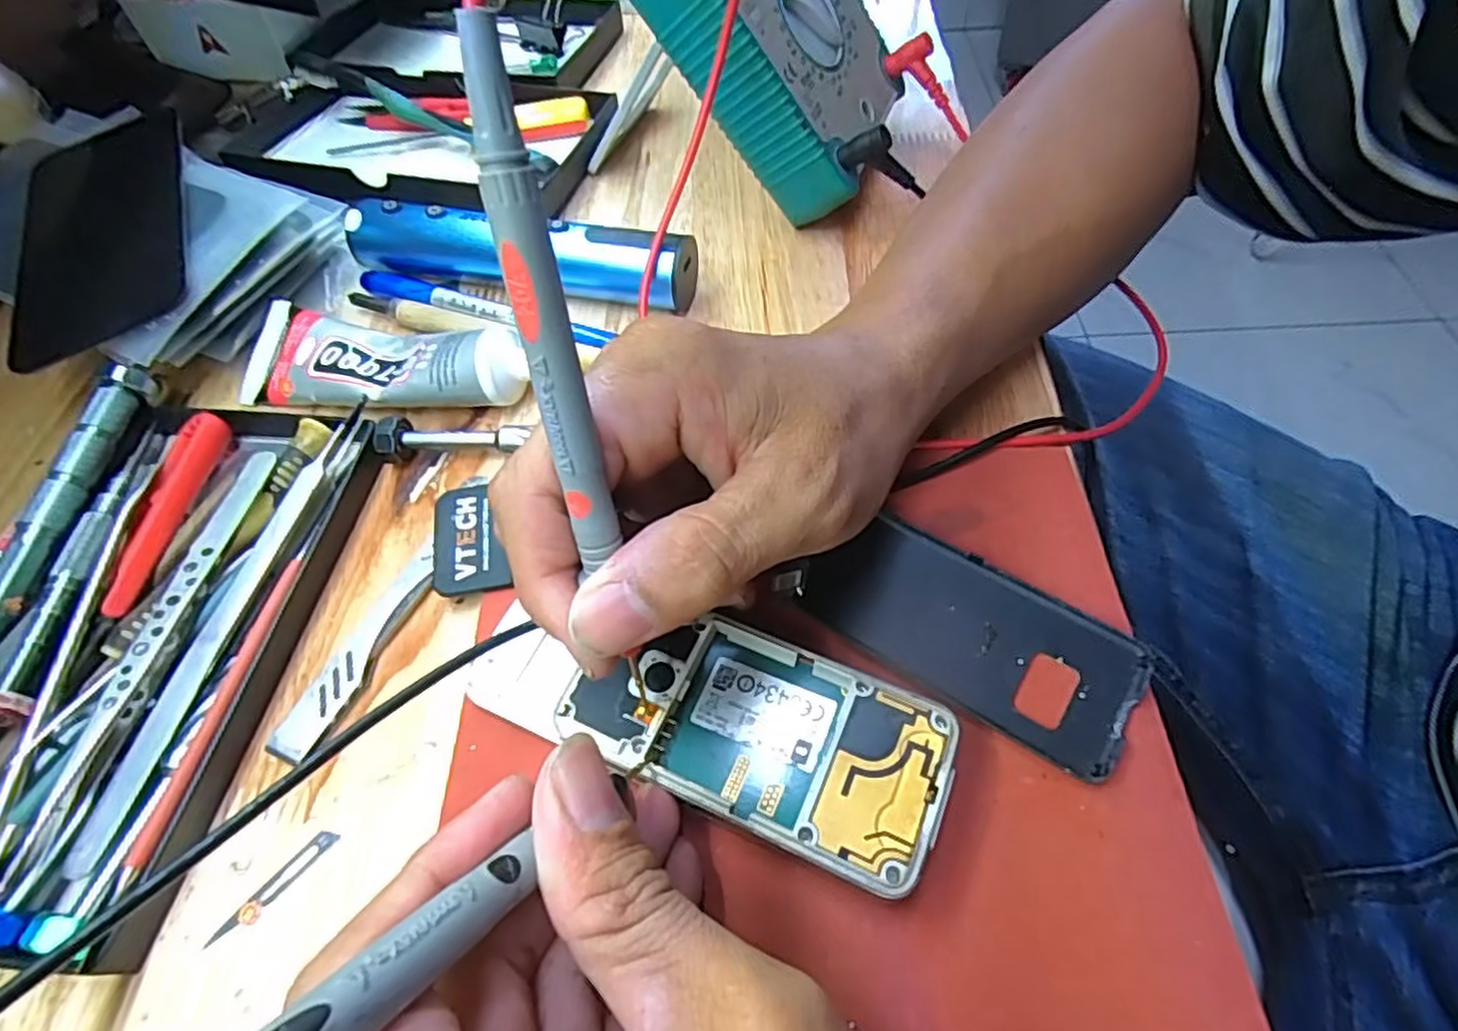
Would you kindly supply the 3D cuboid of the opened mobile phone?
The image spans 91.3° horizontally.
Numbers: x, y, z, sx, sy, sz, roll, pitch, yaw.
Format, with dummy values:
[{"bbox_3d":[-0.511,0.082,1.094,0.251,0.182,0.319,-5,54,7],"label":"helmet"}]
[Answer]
[{"bbox_3d":[0.008,0.055,0.185,0.094,0.008,0.047,21,60,16],"label":"opened mobile phone"}]

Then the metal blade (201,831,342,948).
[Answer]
[{"bbox_3d":[-0.121,0.098,0.188,0.007,0.004,0.036,34,65,23],"label":"metal blade"}]

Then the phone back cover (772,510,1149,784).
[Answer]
[{"bbox_3d":[0.068,0.032,0.210,0.099,0.004,0.044,30,63,21],"label":"phone back cover"}]

